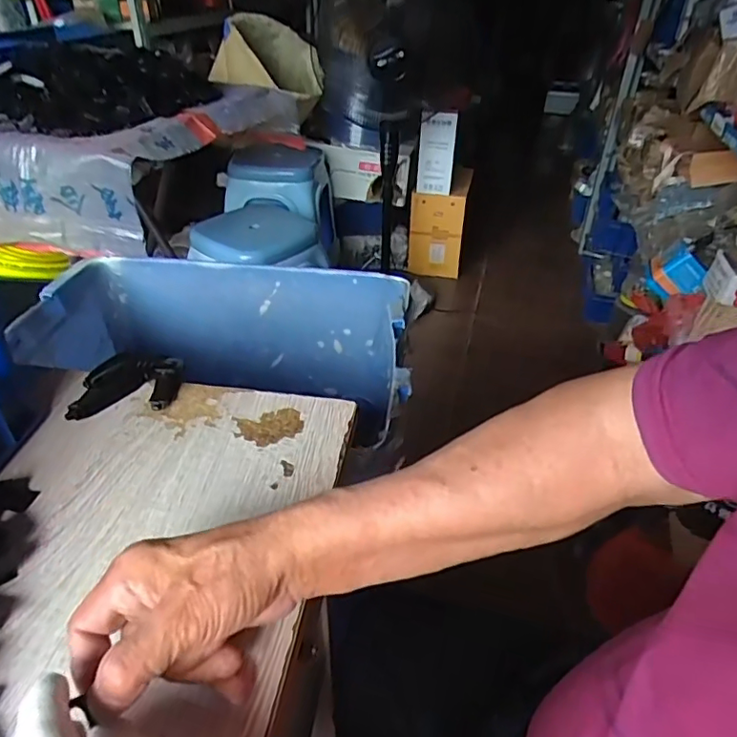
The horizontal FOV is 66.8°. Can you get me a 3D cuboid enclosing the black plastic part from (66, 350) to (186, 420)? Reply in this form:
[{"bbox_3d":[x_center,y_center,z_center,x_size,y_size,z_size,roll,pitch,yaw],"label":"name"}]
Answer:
[{"bbox_3d":[-0.222,0.014,0.521,0.091,0.019,0.072,-6,38,-10],"label":"black plastic part"}]

